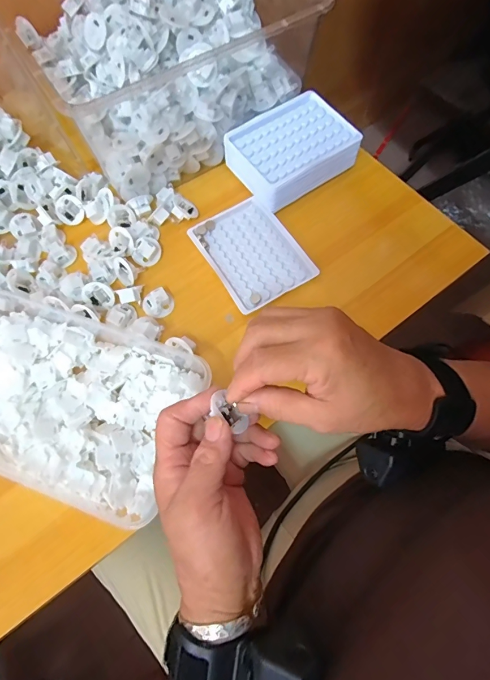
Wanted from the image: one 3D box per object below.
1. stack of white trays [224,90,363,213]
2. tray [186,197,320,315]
[{"bbox_3d":[0.055,-0.226,0.448,0.128,0.031,0.108,-35,72,-12],"label":"stack of white trays"},{"bbox_3d":[0.006,-0.100,0.427,0.096,0.009,0.131,-30,71,-11],"label":"tray"}]

